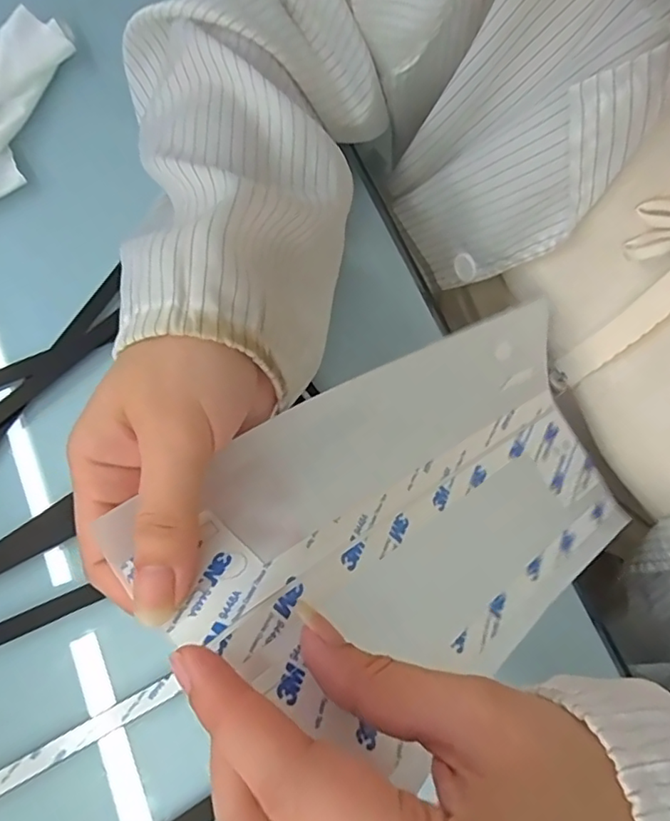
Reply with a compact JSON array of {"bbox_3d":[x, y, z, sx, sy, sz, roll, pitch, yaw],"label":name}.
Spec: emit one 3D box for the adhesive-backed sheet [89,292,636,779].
[{"bbox_3d":[0.045,0.039,0.231,0.214,0.031,0.124,-27,82,-38],"label":"adhesive-backed sheet"}]

